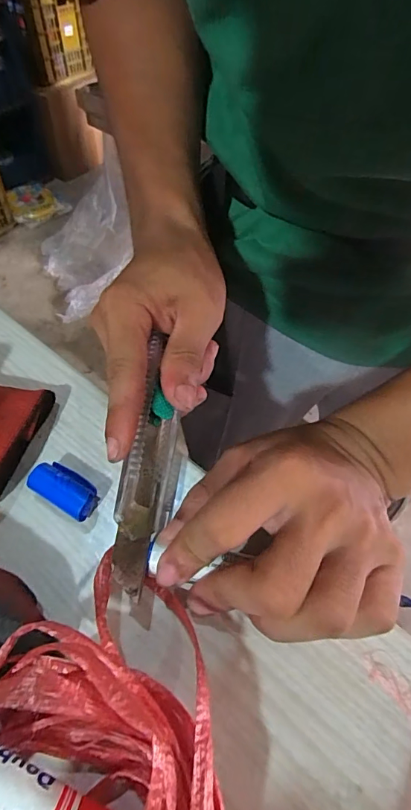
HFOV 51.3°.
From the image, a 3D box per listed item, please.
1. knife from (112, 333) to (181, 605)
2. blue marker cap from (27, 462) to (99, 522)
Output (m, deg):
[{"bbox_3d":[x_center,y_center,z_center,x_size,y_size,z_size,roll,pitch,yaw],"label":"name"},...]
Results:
[{"bbox_3d":[-0.028,0.023,0.222,0.022,0.015,0.137,3,57,2],"label":"knife"},{"bbox_3d":[-0.075,0.044,0.225,0.035,0.014,0.019,24,57,16],"label":"blue marker cap"}]

